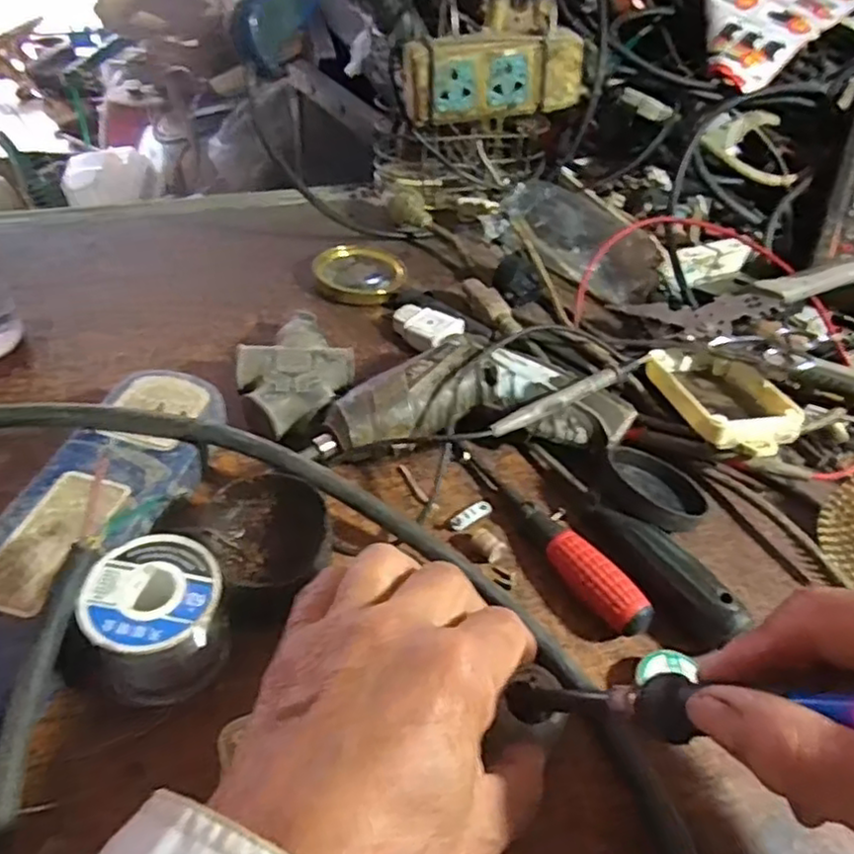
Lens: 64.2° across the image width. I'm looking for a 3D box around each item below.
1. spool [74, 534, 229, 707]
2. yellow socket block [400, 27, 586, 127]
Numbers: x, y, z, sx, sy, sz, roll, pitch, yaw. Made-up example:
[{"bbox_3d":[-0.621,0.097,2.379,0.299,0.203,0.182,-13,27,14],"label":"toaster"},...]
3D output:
[{"bbox_3d":[-0.111,0.080,0.285,0.051,0.051,0.050,-19,50,-21],"label":"spool"},{"bbox_3d":[0.052,-0.268,0.517,0.137,0.055,0.029,-7,47,-11],"label":"yellow socket block"}]

